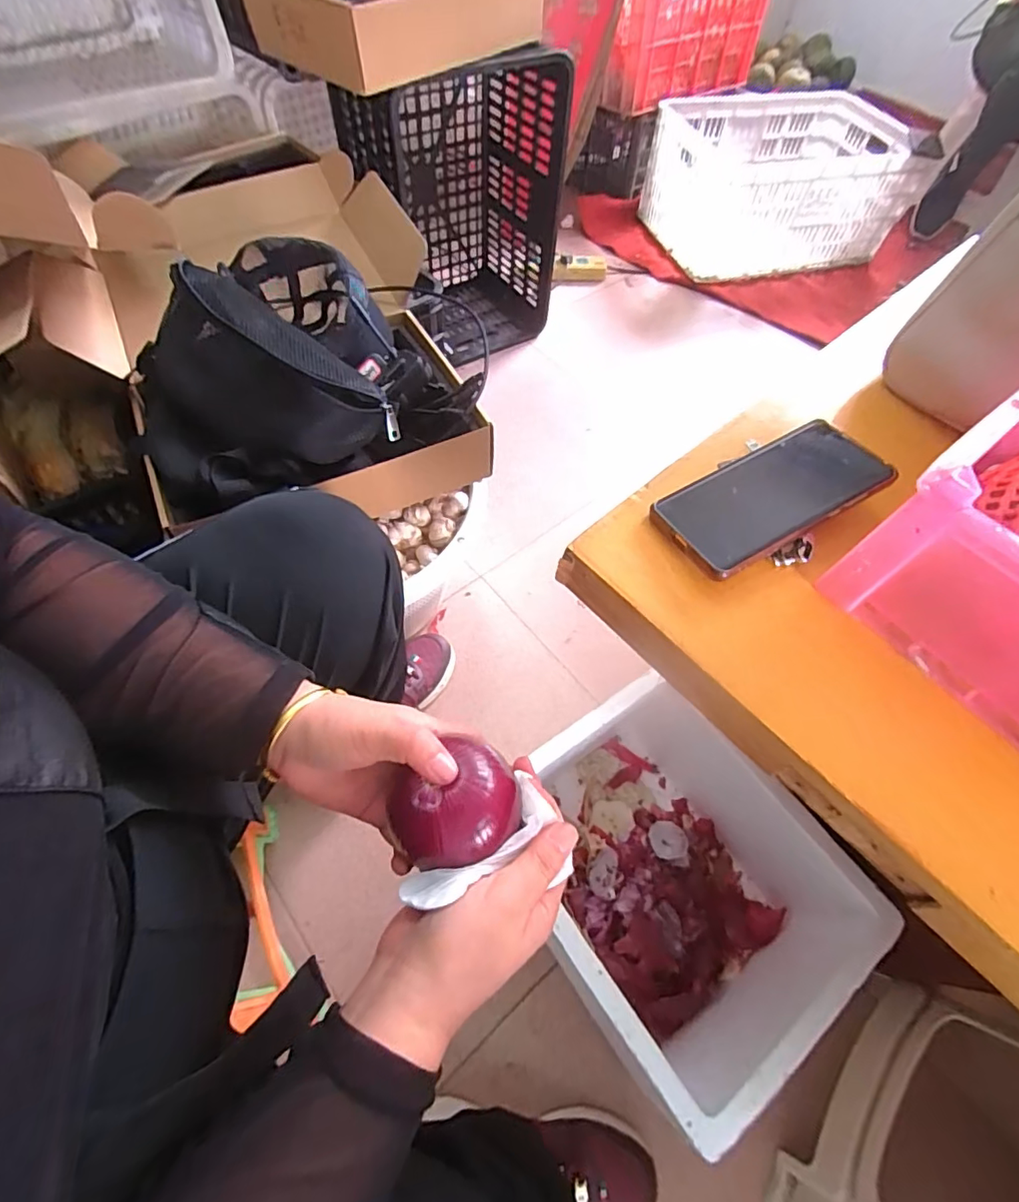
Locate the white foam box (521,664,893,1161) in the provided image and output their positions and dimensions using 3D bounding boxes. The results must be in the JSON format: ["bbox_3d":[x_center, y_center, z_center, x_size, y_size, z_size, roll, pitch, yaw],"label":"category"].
[{"bbox_3d":[0.177,0.314,0.615,0.289,0.223,0.324,-29,66,-18],"label":"white foam box"}]

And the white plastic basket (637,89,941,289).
[{"bbox_3d":[0.729,-1.140,1.433,0.662,0.249,0.447,-13,62,-10],"label":"white plastic basket"}]

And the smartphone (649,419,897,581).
[{"bbox_3d":[0.184,-0.076,0.367,0.158,0.006,0.074,-28,61,-9],"label":"smartphone"}]

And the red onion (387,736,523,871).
[{"bbox_3d":[-0.031,0.116,0.302,0.071,0.051,0.065,-20,63,-14],"label":"red onion"}]

